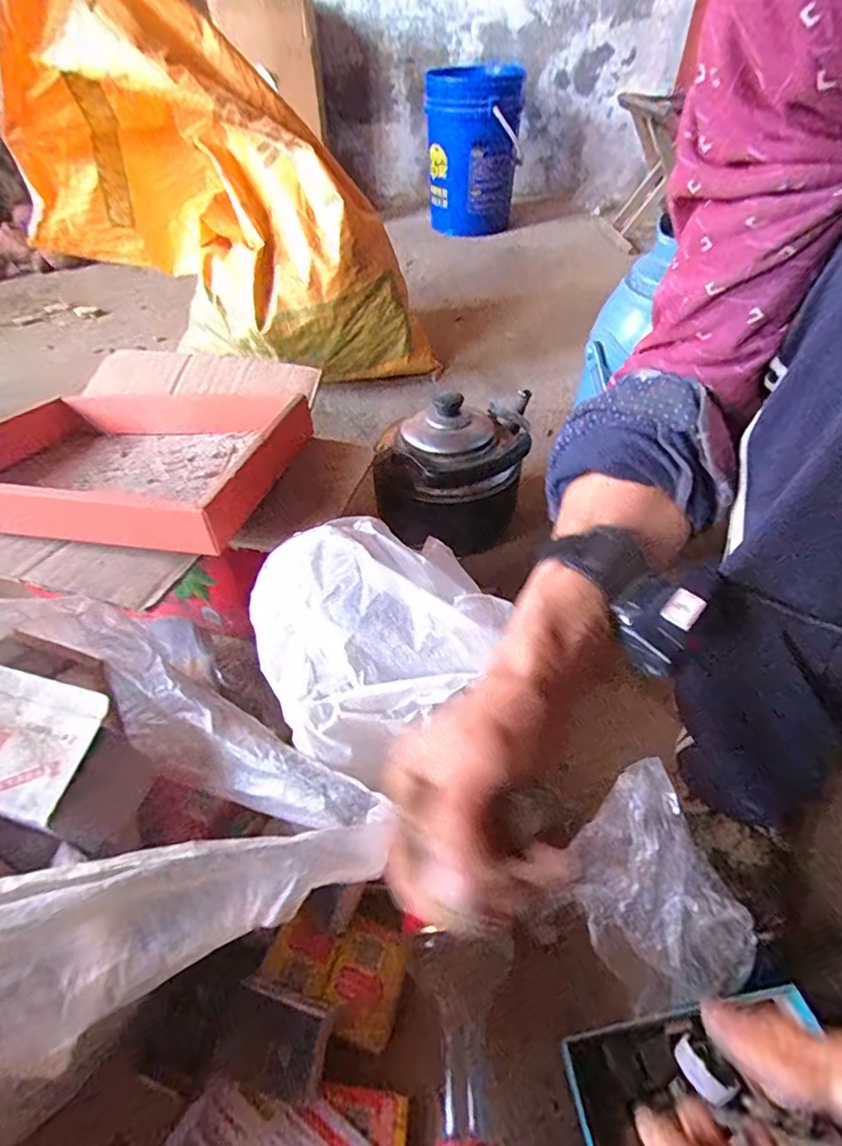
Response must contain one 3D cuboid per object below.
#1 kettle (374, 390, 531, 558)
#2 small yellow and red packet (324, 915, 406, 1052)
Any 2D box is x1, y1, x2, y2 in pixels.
[{"bbox_3d":[0.044,-0.135,0.747,0.196,0.193,0.188,4,49,6],"label":"kettle"},{"bbox_3d":[-0.044,0.326,0.417,0.054,0.020,0.072,11,50,12],"label":"small yellow and red packet"}]

